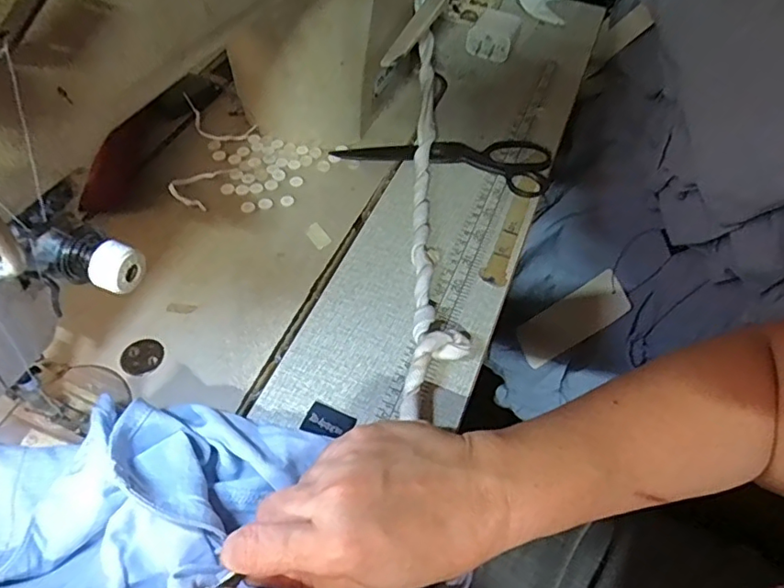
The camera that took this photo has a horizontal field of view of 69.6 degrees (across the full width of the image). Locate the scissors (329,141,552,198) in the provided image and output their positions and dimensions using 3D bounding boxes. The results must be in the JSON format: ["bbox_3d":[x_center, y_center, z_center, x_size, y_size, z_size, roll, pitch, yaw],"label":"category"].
[{"bbox_3d":[0.044,-0.118,0.461,0.170,0.009,0.062,12,53,6],"label":"scissors"}]

